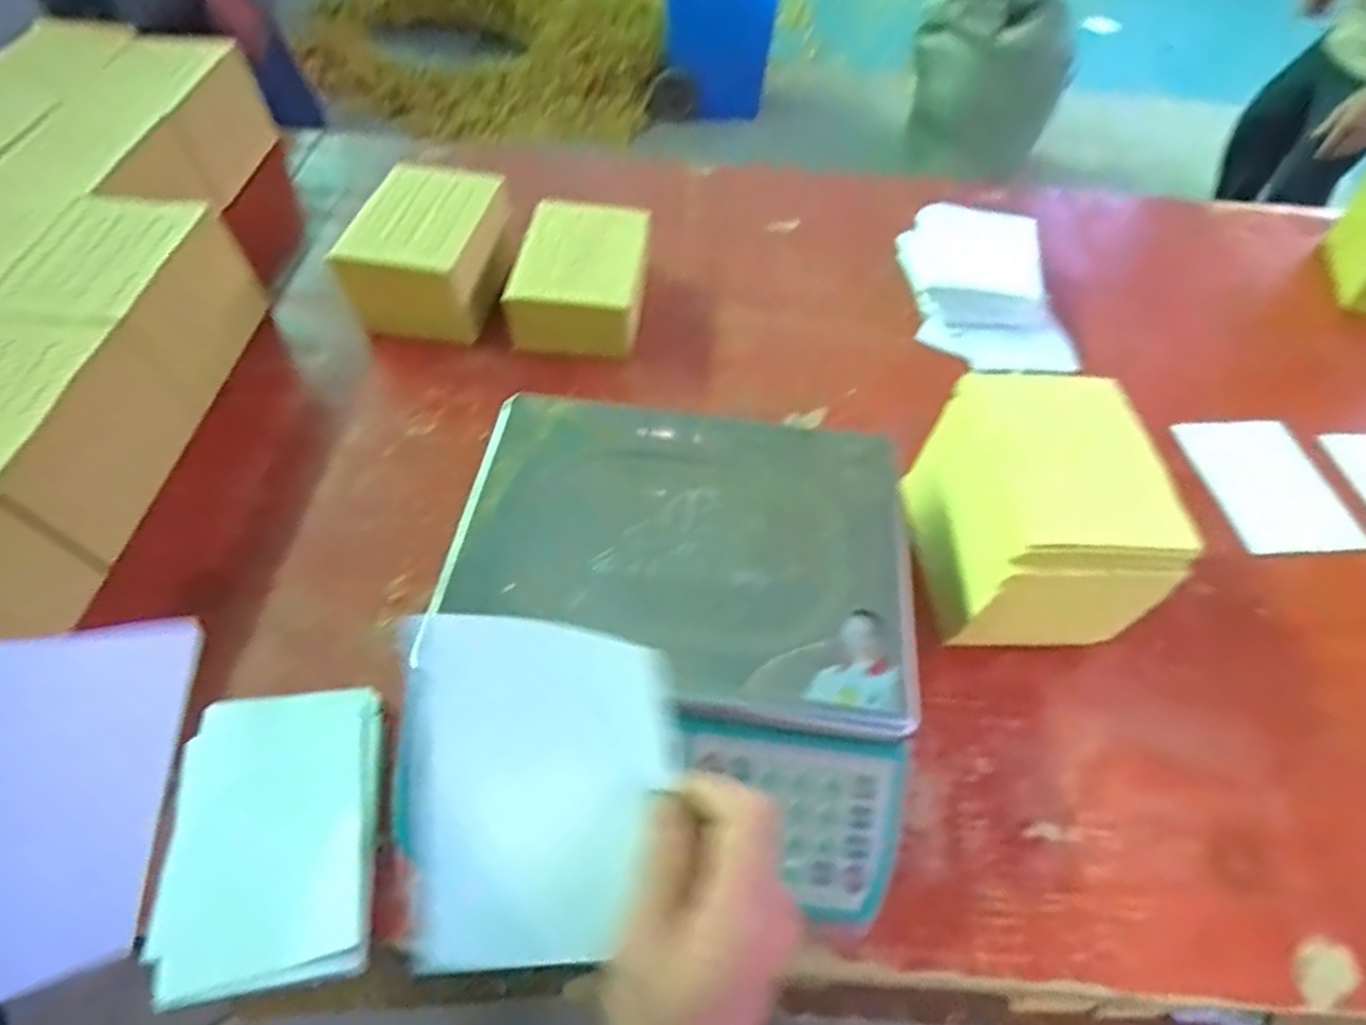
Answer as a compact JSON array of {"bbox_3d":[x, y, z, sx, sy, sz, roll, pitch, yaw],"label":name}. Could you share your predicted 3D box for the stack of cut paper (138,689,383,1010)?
[{"bbox_3d":[-0.259,0.200,0.458,0.128,0.014,0.172,-6,56,-7],"label":"stack of cut paper"}]

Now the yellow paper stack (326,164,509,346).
[{"bbox_3d":[-0.257,-0.260,0.736,0.116,0.089,0.164,14,56,6],"label":"yellow paper stack"}]

